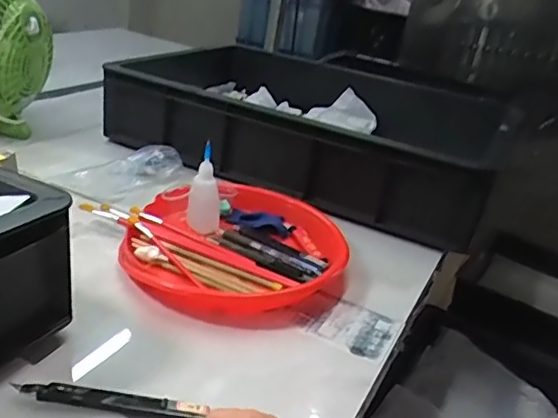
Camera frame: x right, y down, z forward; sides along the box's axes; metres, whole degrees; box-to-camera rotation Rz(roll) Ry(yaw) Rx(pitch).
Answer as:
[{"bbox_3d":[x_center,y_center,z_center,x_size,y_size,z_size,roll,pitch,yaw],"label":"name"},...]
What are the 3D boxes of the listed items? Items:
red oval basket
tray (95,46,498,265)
[{"bbox_3d":[-0.047,0.040,0.629,0.242,0.043,0.240,6,25,-8],"label":"red oval basket"},{"bbox_3d":[0.066,-0.140,0.919,0.576,0.113,0.384,20,27,22],"label":"tray"}]

